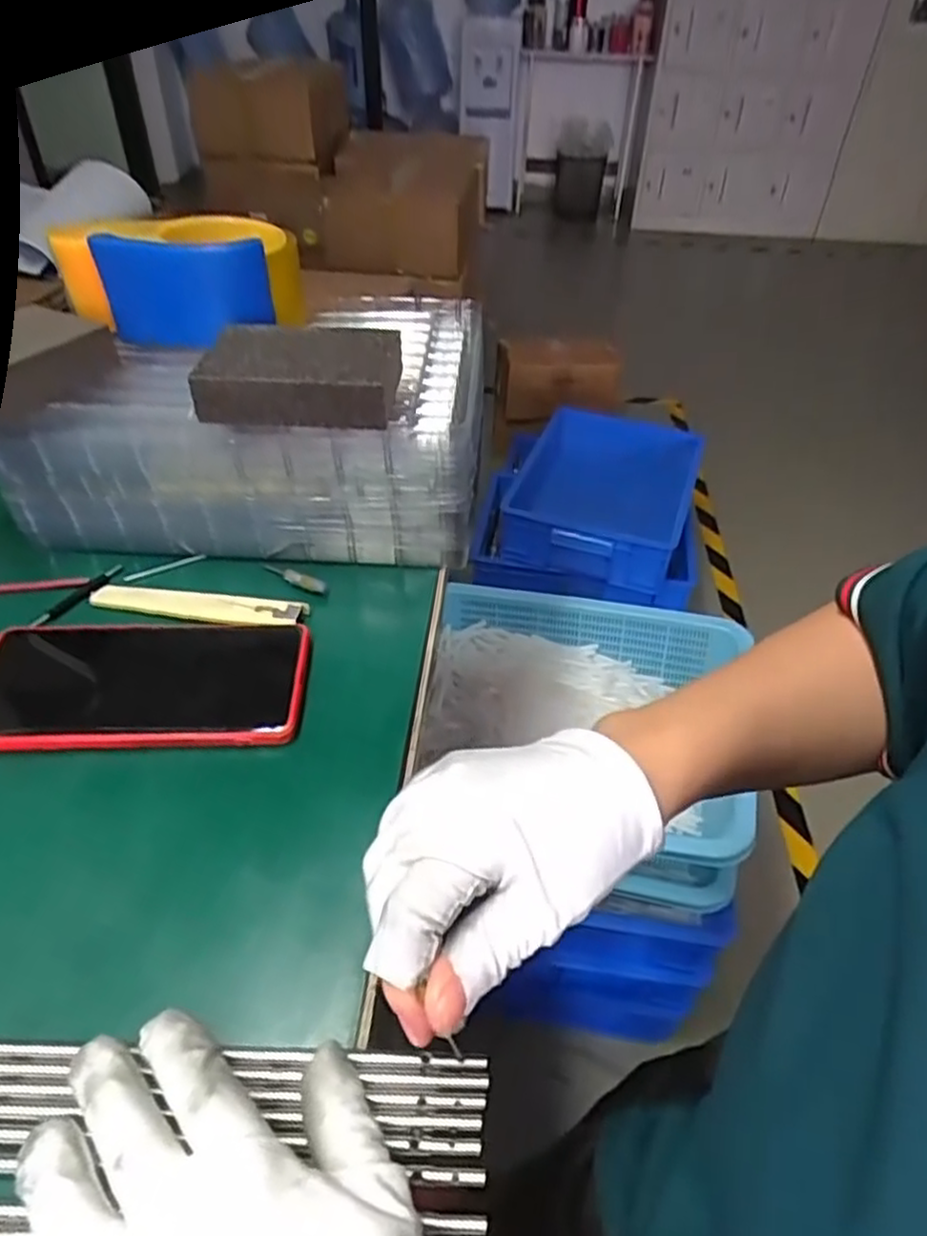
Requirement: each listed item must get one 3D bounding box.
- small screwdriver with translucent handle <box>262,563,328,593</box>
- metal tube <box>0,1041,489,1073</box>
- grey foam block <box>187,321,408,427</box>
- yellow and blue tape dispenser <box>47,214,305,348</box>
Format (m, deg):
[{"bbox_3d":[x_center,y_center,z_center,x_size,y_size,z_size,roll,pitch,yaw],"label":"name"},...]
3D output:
[{"bbox_3d":[-0.104,-0.026,0.445,0.049,0.007,0.008,23,46,20],"label":"small screwdriver with translucent handle"},{"bbox_3d":[-0.118,0.151,0.256,0.250,0.005,0.008,1,42,1],"label":"metal tube"},{"bbox_3d":[-0.086,-0.132,0.396,0.099,0.028,0.065,4,42,1],"label":"grey foam block"},{"bbox_3d":[-0.174,-0.212,0.458,0.139,0.063,0.067,-2,43,-5],"label":"yellow and blue tape dispenser"}]

